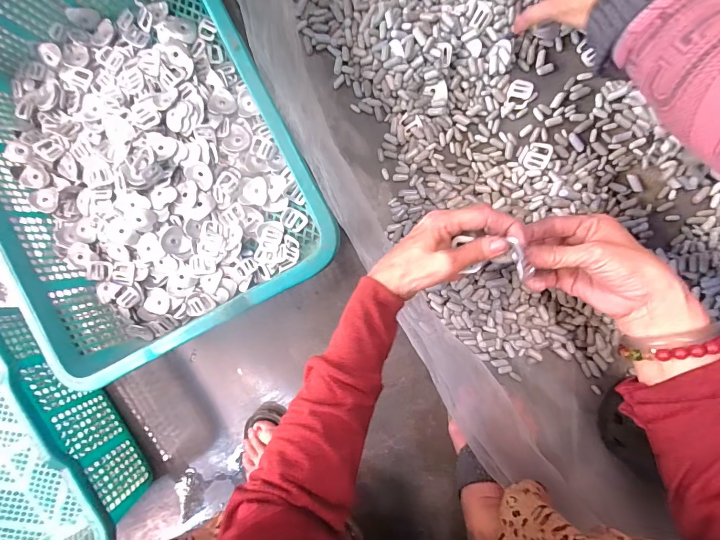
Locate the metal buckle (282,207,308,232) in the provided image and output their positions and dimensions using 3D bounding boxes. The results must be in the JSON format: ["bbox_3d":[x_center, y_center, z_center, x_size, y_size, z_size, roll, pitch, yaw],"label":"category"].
[{"bbox_3d":[-0.087,-0.066,0.480,0.031,0.008,0.027,32,97,4],"label":"metal buckle"}]

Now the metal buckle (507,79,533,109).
[{"bbox_3d":[0.188,-0.208,0.428,0.025,0.004,0.031,26,105,16],"label":"metal buckle"}]

